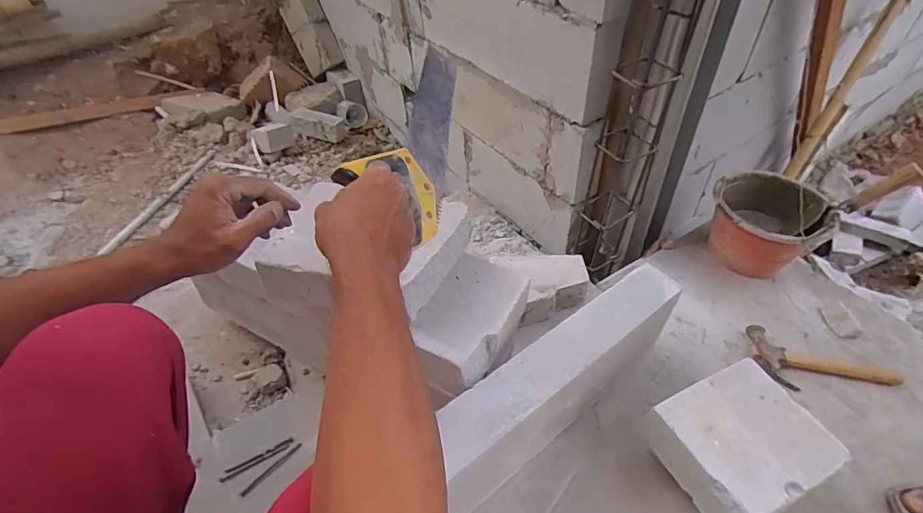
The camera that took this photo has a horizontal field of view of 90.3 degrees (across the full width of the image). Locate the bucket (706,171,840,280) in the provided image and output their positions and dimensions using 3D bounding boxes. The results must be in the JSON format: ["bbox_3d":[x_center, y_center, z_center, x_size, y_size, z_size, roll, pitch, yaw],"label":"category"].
[{"bbox_3d":[0.676,-0.061,1.040,0.219,0.161,0.219,-3,48,3],"label":"bucket"}]

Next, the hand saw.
[{"bbox_3d":[-0.043,-0.177,0.622,0.024,0.118,0.413,-33,26,30],"label":"hand saw"}]

